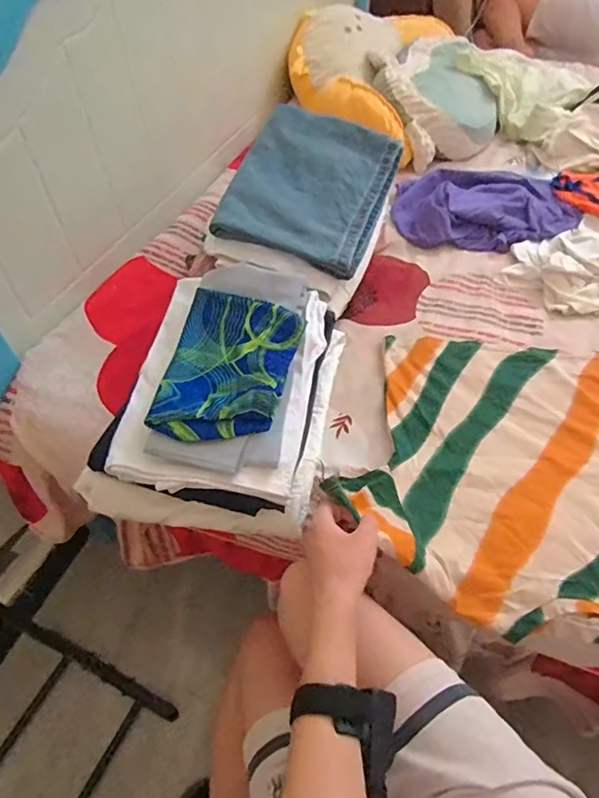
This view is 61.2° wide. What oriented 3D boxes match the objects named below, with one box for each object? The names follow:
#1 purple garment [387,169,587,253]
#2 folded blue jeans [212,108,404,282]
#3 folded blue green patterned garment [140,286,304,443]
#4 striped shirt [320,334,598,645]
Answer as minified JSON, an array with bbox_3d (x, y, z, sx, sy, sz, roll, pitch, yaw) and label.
[{"bbox_3d":[0.400,-0.431,1.104,0.376,0.060,0.265,2,51,5],"label":"purple garment"},{"bbox_3d":[0.023,-0.364,0.873,0.251,0.034,0.295,24,70,4],"label":"folded blue jeans"},{"bbox_3d":[-0.098,-0.043,0.677,0.162,0.044,0.228,11,52,12],"label":"folded blue green patterned garment"},{"bbox_3d":[0.332,0.069,0.703,0.474,0.075,0.483,14,56,15],"label":"striped shirt"}]

